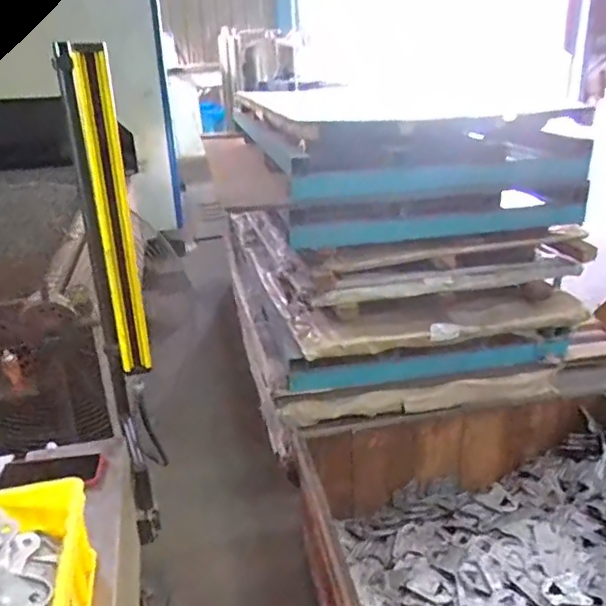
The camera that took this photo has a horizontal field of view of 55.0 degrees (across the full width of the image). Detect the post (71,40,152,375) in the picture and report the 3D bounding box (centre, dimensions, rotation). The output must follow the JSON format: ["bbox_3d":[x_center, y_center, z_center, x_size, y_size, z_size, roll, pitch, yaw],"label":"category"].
[{"bbox_3d":[-0.324,-0.139,1.003,0.068,0.540,0.062,-11,26,-17],"label":"post"}]

